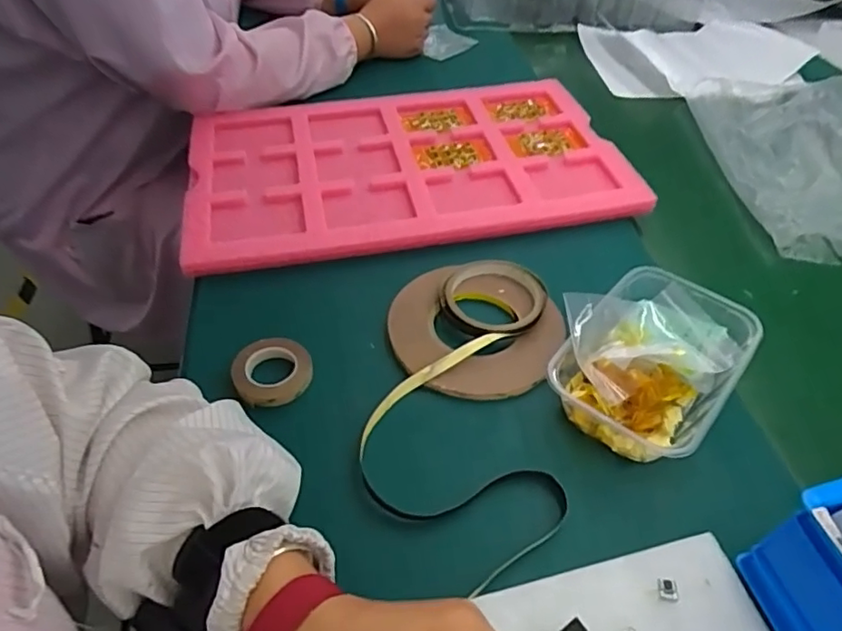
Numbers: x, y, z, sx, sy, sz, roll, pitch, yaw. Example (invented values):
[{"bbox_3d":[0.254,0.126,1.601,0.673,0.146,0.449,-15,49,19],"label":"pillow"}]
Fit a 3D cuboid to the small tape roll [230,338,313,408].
[{"bbox_3d":[-0.123,0.045,0.480,0.063,0.010,0.062,2,47,-2],"label":"small tape roll"}]

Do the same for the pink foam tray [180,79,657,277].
[{"bbox_3d":[-0.024,-0.190,0.693,0.492,0.035,0.306,-6,48,-8],"label":"pink foam tray"}]

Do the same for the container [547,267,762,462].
[{"bbox_3d":[0.182,0.034,0.462,0.161,0.051,0.132,-32,56,-28],"label":"container"}]

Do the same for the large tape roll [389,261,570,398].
[{"bbox_3d":[0.047,0.014,0.513,0.147,0.018,0.136,11,47,7],"label":"large tape roll"}]

